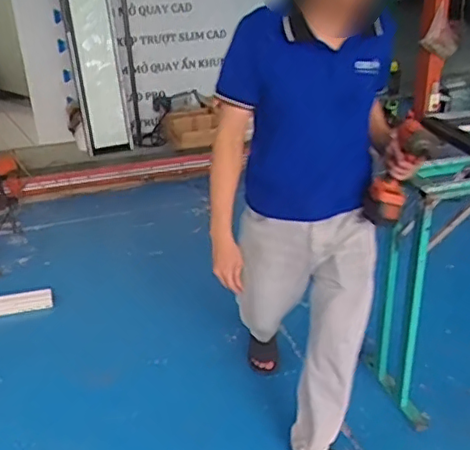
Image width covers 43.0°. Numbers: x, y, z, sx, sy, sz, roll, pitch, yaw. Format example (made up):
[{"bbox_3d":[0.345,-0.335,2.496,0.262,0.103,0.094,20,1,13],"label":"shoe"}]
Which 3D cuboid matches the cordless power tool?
[{"bbox_3d":[0.431,-0.134,1.577,0.108,0.305,0.086,17,19,-21],"label":"cordless power tool"}]

